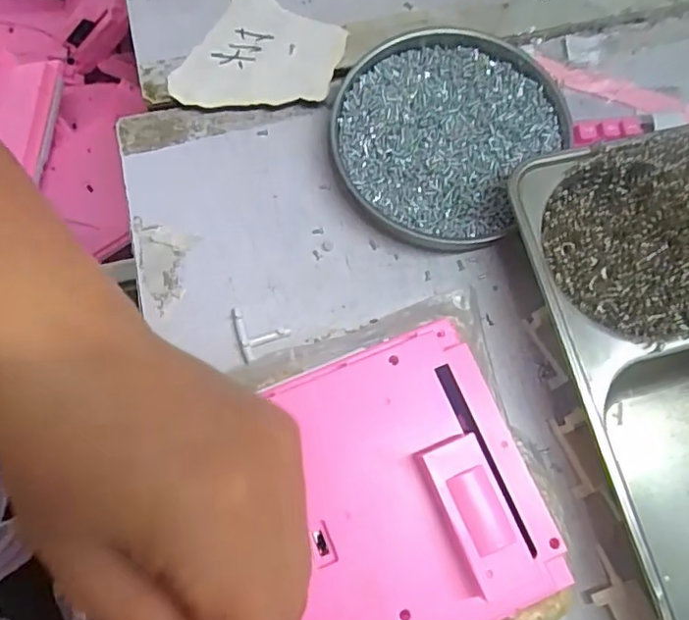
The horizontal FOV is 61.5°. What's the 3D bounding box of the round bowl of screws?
[{"bbox_3d":[0.059,-0.106,0.347,0.123,0.019,0.130,32,77,7],"label":"round bowl of screws"}]

